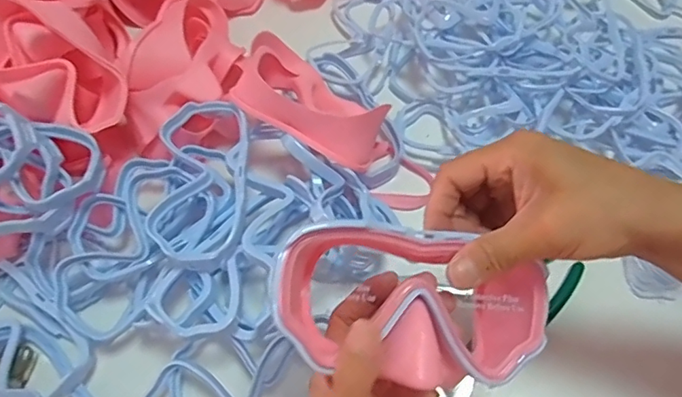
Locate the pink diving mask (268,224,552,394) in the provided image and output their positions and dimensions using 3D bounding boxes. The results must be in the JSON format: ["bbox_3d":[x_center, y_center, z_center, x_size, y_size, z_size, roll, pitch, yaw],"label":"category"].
[{"bbox_3d":[0.036,0.057,0.274,0.144,0.045,0.075,14,67,-13],"label":"pink diving mask"}]

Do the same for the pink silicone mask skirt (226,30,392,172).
[{"bbox_3d":[-0.025,-0.083,0.464,0.141,0.079,0.080,29,68,15],"label":"pink silicone mask skirt"}]

